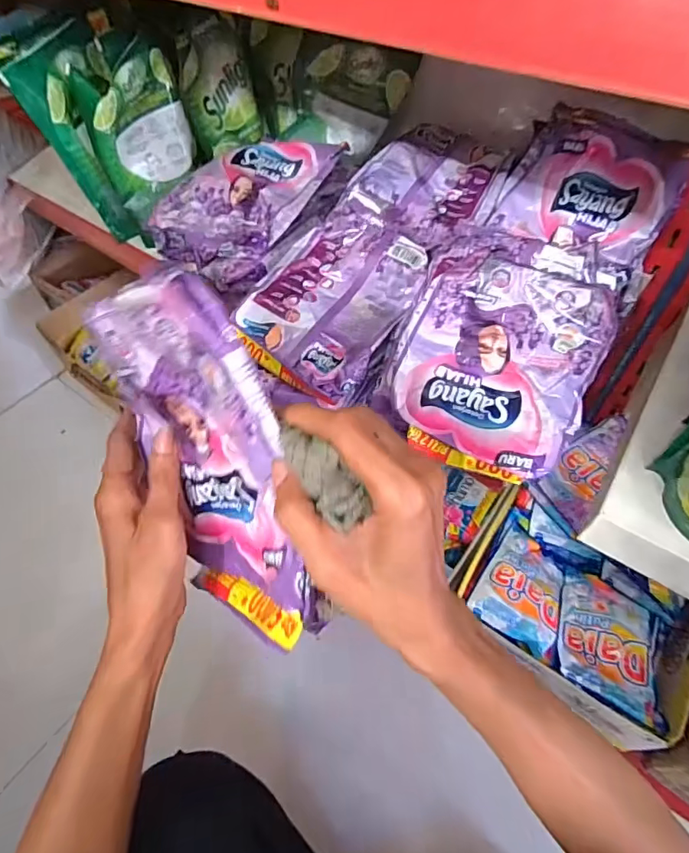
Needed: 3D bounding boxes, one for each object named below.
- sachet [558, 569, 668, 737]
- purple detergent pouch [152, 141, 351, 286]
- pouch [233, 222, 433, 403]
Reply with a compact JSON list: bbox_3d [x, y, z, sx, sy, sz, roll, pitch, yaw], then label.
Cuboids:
[{"bbox_3d":[0.292,0.237,0.536,0.109,0.037,0.136,20,56,15],"label":"sachet"},{"bbox_3d":[-0.097,-0.234,0.519,0.128,0.064,0.183,35,61,24],"label":"purple detergent pouch"},{"bbox_3d":[-0.009,-0.117,0.448,0.137,0.022,0.173,29,75,18],"label":"pouch"}]

